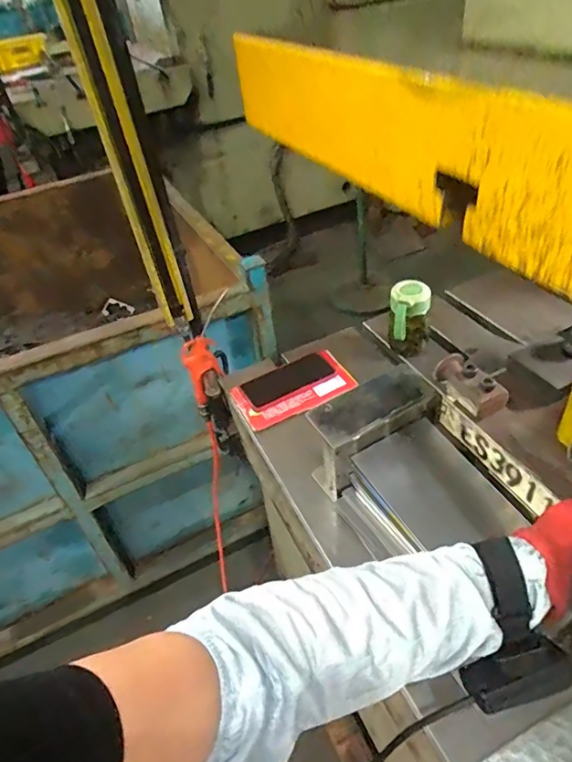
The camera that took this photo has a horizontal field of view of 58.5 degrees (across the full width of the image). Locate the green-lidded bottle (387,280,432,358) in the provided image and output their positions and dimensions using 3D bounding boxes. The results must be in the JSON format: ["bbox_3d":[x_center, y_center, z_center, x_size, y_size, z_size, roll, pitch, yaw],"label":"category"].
[{"bbox_3d":[0.215,-0.098,0.892,0.069,0.133,0.073,4,42,13],"label":"green-lidded bottle"}]

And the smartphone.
[{"bbox_3d":[0.002,-0.003,0.881,0.153,0.011,0.070,-25,51,-12],"label":"smartphone"}]

